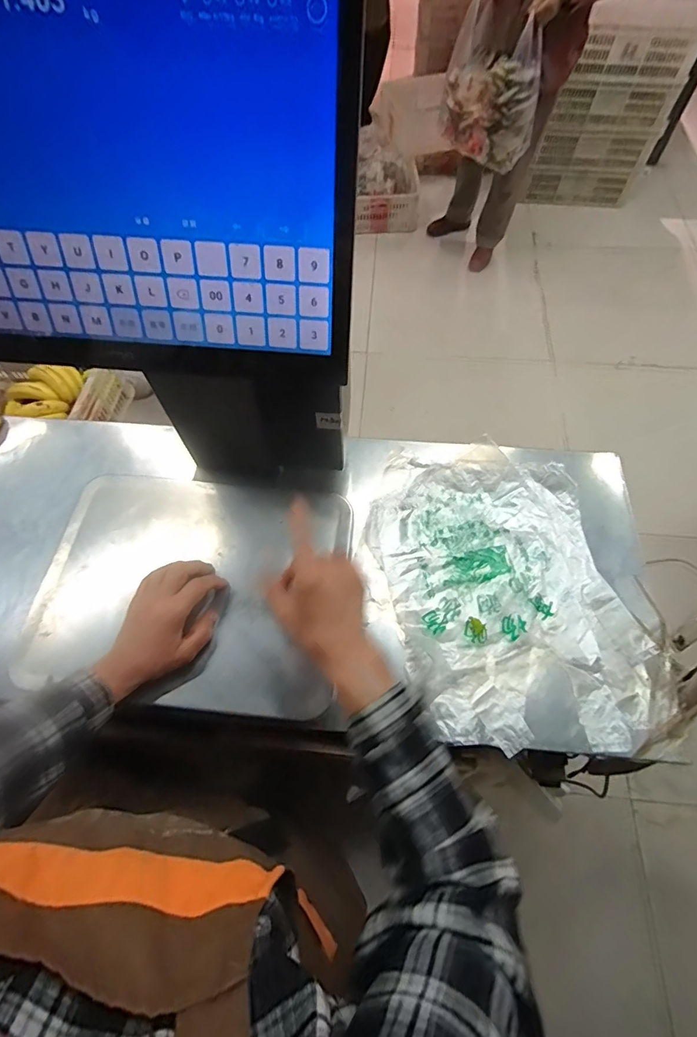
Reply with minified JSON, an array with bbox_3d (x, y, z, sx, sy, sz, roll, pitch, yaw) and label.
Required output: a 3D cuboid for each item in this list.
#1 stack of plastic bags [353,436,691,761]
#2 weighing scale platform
[{"bbox_3d":[0.202,0.094,0.621,0.339,0.024,0.442,-14,63,-6],"label":"stack of plastic bags"},{"bbox_3d":[-0.205,0.082,0.584,0.390,0.023,0.289,5,63,3],"label":"weighing scale platform"}]

